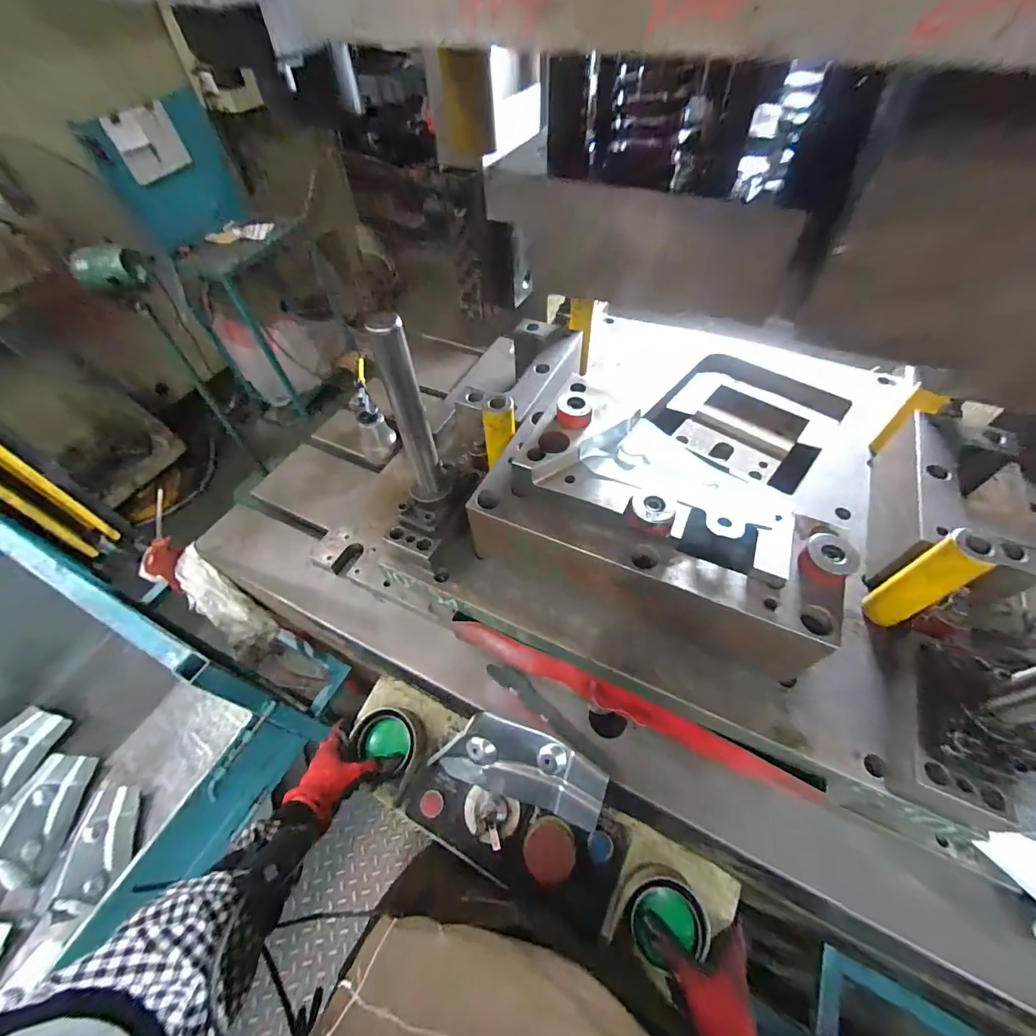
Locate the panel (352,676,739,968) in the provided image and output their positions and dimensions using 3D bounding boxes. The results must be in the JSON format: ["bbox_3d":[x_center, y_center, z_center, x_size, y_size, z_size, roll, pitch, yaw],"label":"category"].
[{"bbox_3d":[-0.002,0.374,0.548,0.488,0.089,0.128,21,56,17],"label":"panel"}]

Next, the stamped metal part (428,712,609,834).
[{"bbox_3d":[0.004,0.303,0.539,0.204,0.029,0.098,13,97,11],"label":"stamped metal part"}]

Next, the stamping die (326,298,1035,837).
[{"bbox_3d":[0.237,-0.108,0.560,0.645,0.317,0.602,19,56,18],"label":"stamping die"}]

